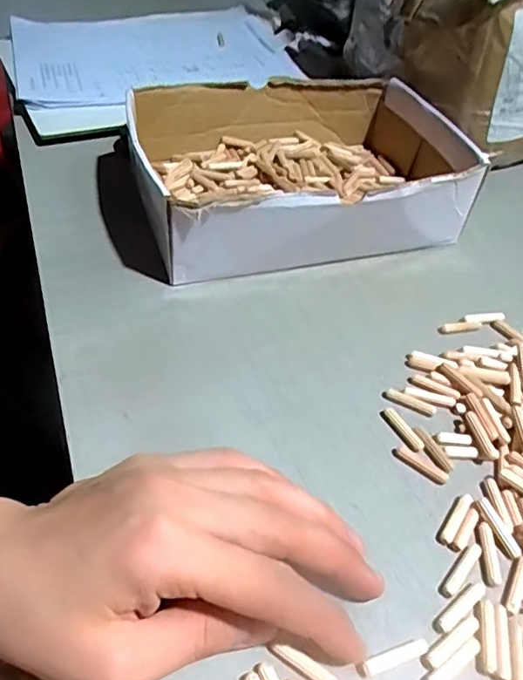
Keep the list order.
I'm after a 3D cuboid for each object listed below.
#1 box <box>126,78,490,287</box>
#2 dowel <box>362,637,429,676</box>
[{"bbox_3d":[0.030,-0.131,0.433,0.240,0.068,0.178,-9,47,-15],"label":"box"},{"bbox_3d":[0.055,0.128,0.224,0.029,0.004,0.006,-11,48,-18],"label":"dowel"}]

